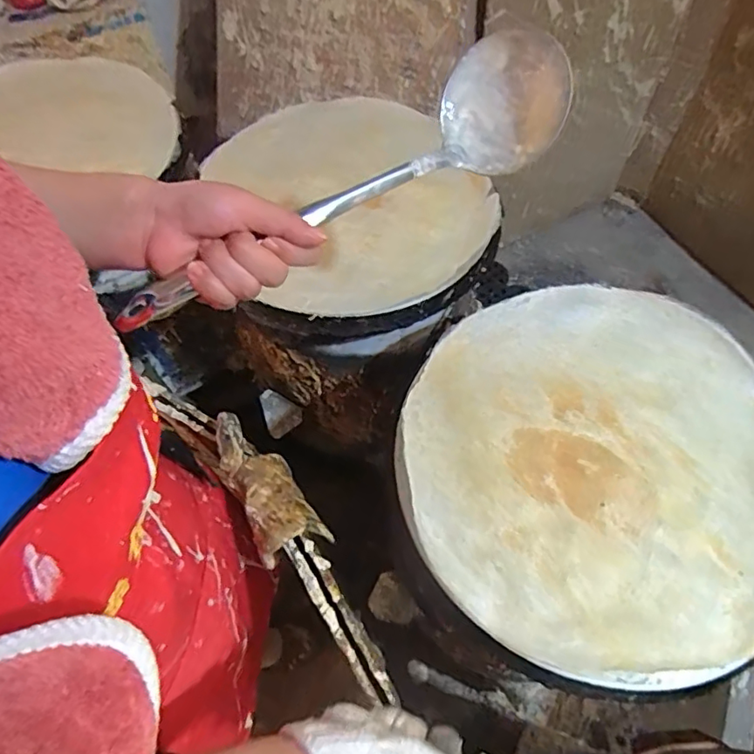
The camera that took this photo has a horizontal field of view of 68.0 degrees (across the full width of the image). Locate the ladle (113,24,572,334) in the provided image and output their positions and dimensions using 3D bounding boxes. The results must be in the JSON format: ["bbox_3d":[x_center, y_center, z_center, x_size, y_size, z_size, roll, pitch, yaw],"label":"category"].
[{"bbox_3d":[-0.023,-0.124,0.379,0.342,0.062,0.089,-33,66,-6],"label":"ladle"}]

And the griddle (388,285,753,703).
[{"bbox_3d":[0.205,0.080,0.524,0.356,0.033,0.375,0,62,1],"label":"griddle"}]

